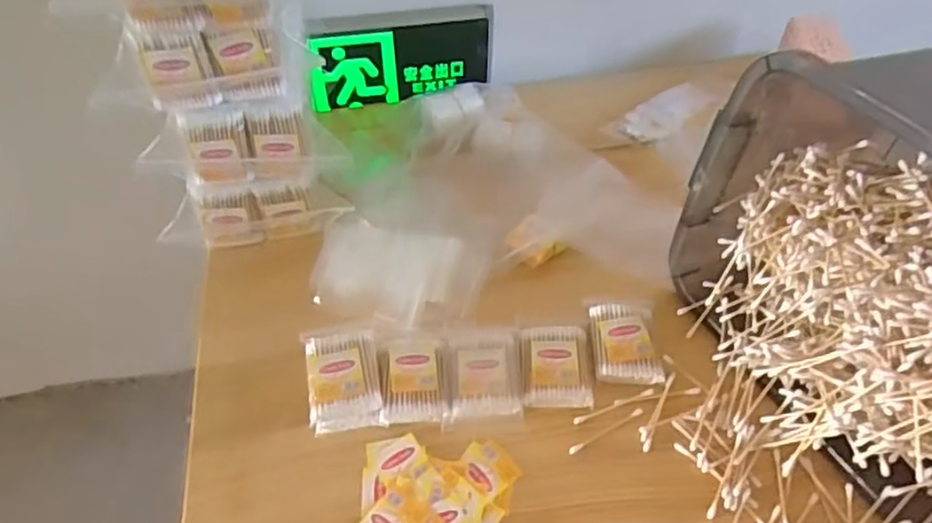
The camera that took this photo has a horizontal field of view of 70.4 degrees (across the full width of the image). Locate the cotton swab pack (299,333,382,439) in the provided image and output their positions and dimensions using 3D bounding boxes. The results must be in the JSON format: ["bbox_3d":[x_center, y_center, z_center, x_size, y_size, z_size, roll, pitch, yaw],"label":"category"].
[{"bbox_3d":[-0.101,0.097,0.548,0.058,0.028,0.082,-8,53,-6],"label":"cotton swab pack"}]

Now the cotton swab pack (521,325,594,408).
[{"bbox_3d":[0.077,0.087,0.559,0.056,0.009,0.077,1,52,1],"label":"cotton swab pack"}]

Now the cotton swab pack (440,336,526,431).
[{"bbox_3d":[0.014,0.098,0.558,0.064,0.010,0.085,-2,52,-1],"label":"cotton swab pack"}]

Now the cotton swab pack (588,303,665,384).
[{"bbox_3d":[0.140,0.069,0.577,0.056,0.007,0.080,1,52,1],"label":"cotton swab pack"}]

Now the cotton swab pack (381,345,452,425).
[{"bbox_3d":[-0.042,0.101,0.553,0.056,0.012,0.069,-4,52,-2],"label":"cotton swab pack"}]

